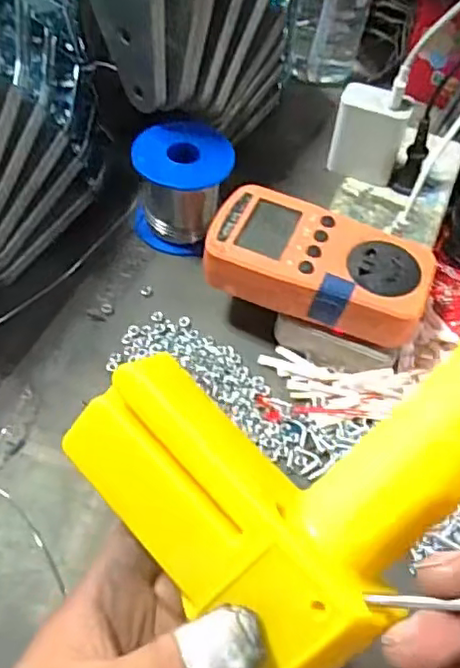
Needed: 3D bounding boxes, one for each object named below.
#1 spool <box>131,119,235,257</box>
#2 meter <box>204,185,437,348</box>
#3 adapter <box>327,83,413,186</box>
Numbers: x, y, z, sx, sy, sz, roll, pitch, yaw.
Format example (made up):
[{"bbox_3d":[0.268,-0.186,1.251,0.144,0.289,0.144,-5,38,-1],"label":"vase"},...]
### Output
[{"bbox_3d":[-0.033,-0.103,0.420,0.066,0.057,0.075,7,54,0],"label":"spool"},{"bbox_3d":[0.053,-0.041,0.366,0.129,0.031,0.067,25,56,12],"label":"meter"},{"bbox_3d":[0.098,-0.140,0.430,0.048,0.054,0.027,25,56,12],"label":"adapter"}]

